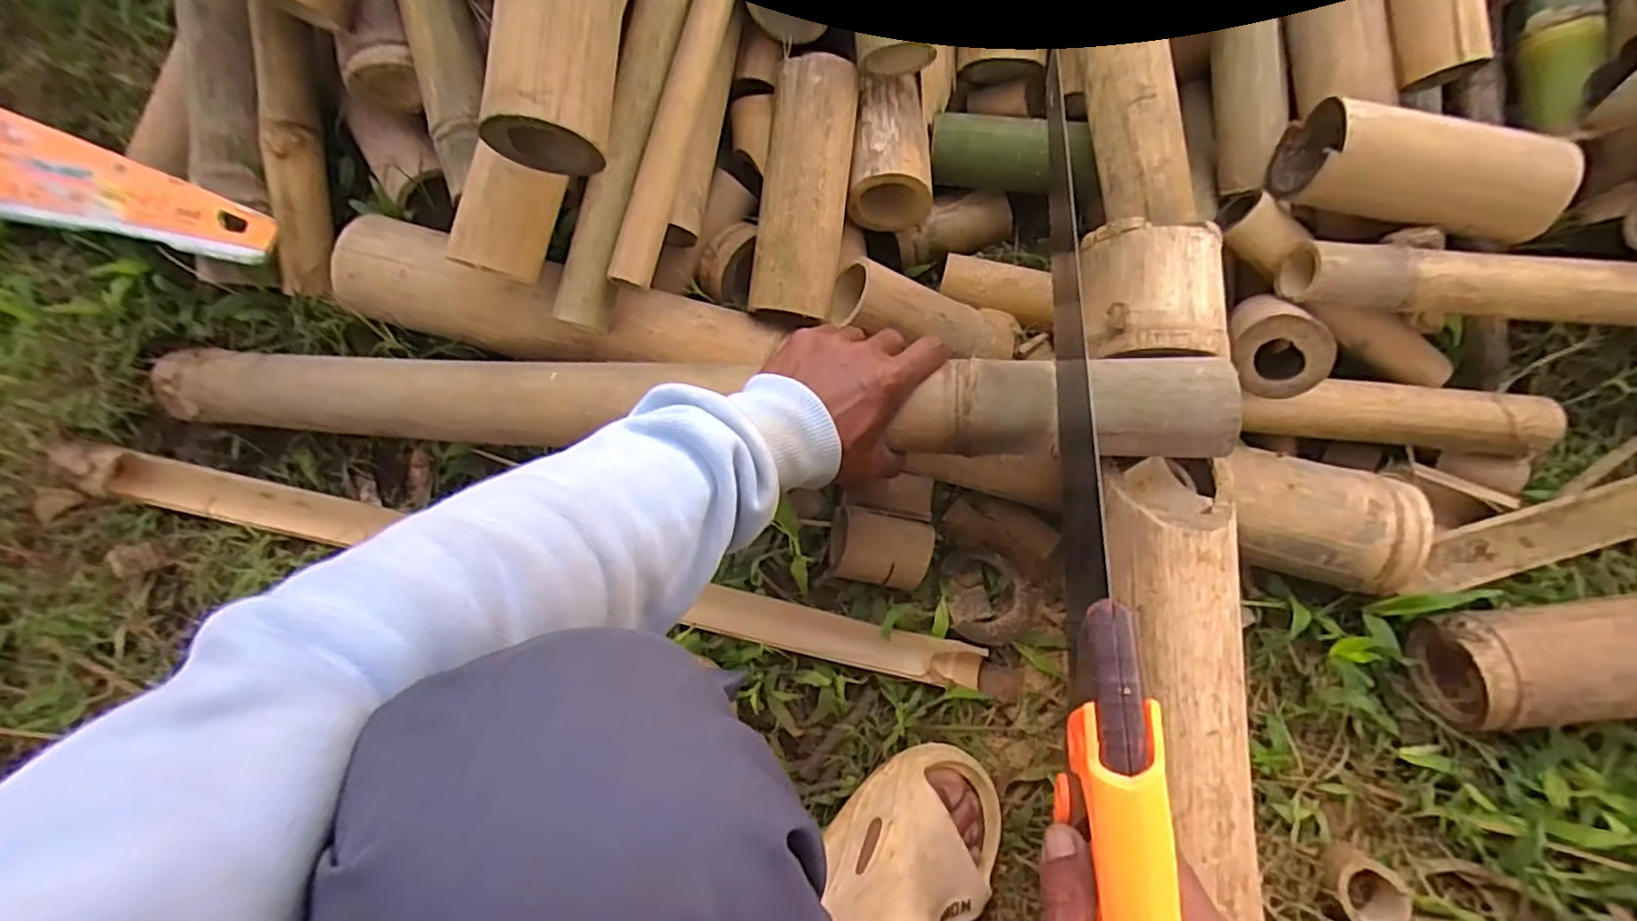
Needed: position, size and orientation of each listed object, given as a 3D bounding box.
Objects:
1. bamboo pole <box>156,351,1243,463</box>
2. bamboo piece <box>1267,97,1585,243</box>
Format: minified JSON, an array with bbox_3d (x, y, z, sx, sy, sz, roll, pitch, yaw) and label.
[{"bbox_3d":[-0.126,-0.049,0.489,0.760,0.069,0.076,3,75,10],"label":"bamboo pole"},{"bbox_3d":[0.430,-0.202,0.484,0.176,0.058,0.074,20,76,6],"label":"bamboo piece"}]

